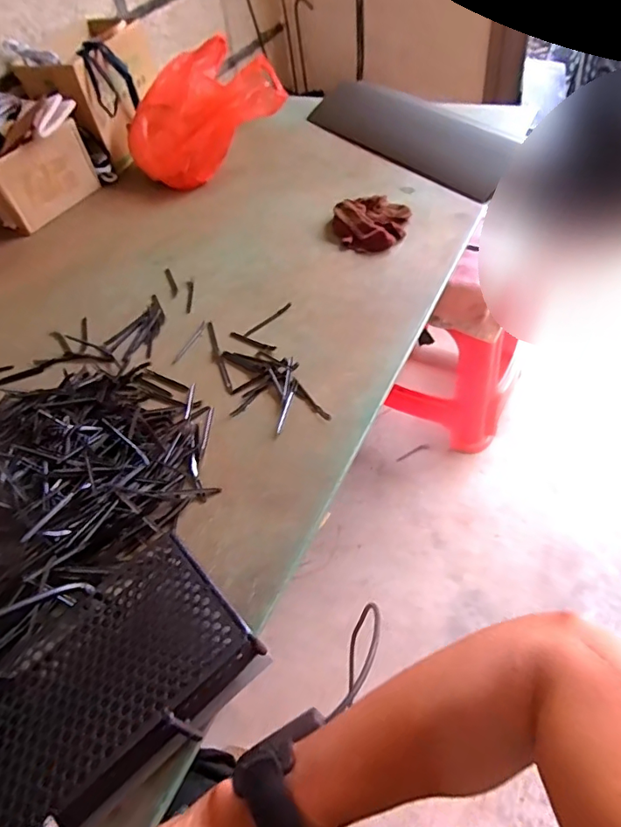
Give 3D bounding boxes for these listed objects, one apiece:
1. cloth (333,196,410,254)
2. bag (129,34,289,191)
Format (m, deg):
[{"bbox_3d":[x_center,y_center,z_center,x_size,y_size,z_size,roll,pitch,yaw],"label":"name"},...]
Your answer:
[{"bbox_3d":[0.109,-0.350,0.937,0.144,0.041,0.132,2,52,11],"label":"cloth"},{"bbox_3d":[-0.258,-0.699,1.200,0.347,0.200,0.262,-25,52,-12],"label":"bag"}]

